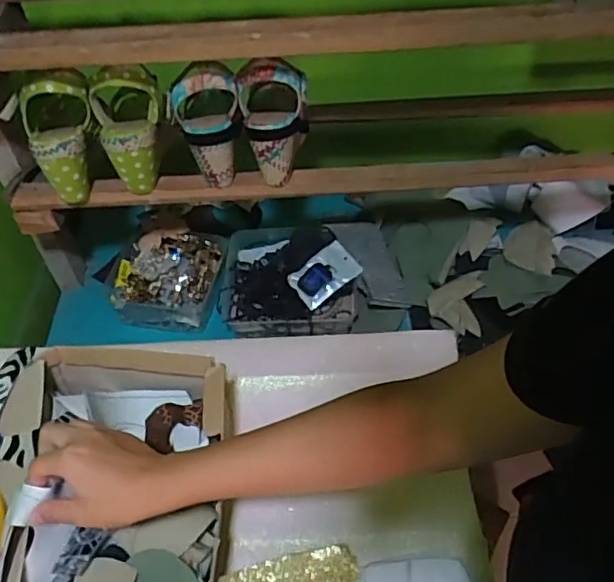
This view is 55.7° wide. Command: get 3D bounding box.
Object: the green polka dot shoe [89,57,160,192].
[{"bbox_3d":[-0.213,-0.185,0.680,0.080,0.152,0.061,1,26,3],"label":"green polka dot shoe"}]

